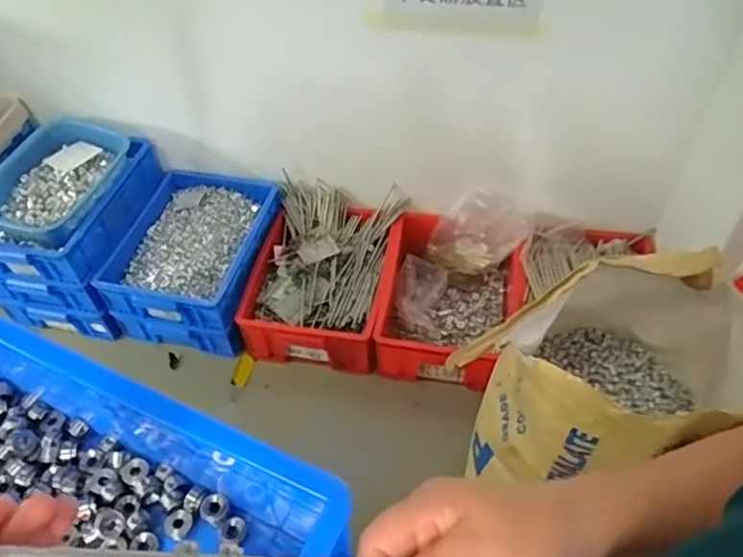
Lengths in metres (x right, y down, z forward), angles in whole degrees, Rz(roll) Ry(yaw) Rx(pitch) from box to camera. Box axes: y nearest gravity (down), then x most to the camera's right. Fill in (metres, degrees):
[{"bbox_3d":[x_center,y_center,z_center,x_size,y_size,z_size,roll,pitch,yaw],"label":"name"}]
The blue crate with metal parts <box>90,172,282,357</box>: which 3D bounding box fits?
[{"bbox_3d":[-0.440,-0.062,1.589,0.346,0.167,0.463,7,49,8],"label":"blue crate with metal parts"}]

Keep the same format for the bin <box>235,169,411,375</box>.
[{"bbox_3d":[-0.114,-0.017,1.559,0.342,0.163,0.482,8,49,10],"label":"bin"}]

